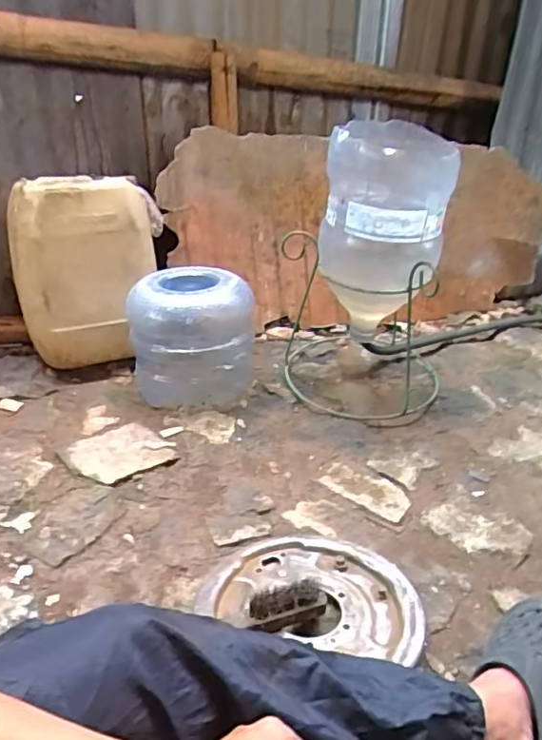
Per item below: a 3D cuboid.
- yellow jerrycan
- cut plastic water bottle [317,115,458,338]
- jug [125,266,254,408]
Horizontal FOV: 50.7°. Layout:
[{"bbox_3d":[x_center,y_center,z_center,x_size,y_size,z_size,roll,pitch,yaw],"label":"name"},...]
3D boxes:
[{"bbox_3d":[-0.393,-0.219,1.249,0.308,0.360,0.181,-8,33,-13],"label":"yellow jerrycan"},{"bbox_3d":[0.220,-0.285,1.141,0.231,0.354,0.225,5,32,8],"label":"cut plastic water bottle"},{"bbox_3d":[-0.162,-0.070,1.206,0.243,0.236,0.220,-1,33,-6],"label":"jug"}]

